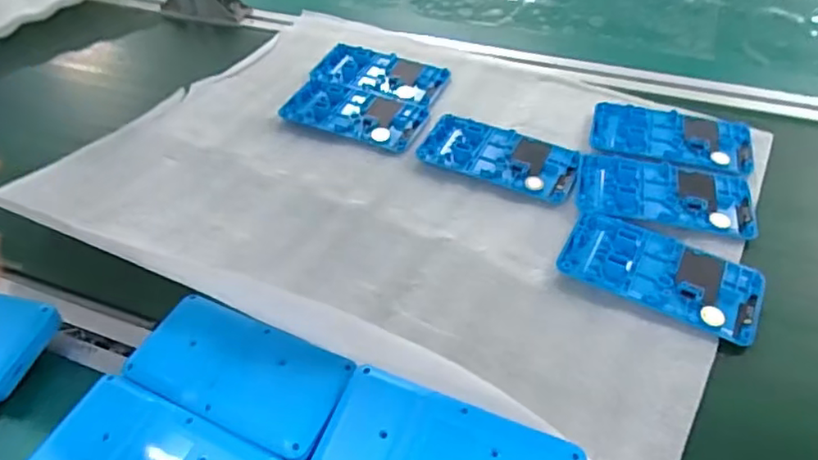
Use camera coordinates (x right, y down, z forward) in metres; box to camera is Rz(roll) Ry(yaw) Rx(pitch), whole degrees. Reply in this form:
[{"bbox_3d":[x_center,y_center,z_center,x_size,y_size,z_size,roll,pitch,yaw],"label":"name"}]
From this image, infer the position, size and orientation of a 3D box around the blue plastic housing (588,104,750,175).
[{"bbox_3d":[0.233,-0.082,0.549,0.134,0.012,0.073,11,48,14],"label":"blue plastic housing"}]

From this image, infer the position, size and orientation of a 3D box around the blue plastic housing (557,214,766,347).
[{"bbox_3d":[0.182,0.031,0.445,0.136,0.011,0.074,23,52,24],"label":"blue plastic housing"}]

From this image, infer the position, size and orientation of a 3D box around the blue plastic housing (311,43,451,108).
[{"bbox_3d":[-0.029,-0.163,0.636,0.137,0.009,0.069,14,49,16],"label":"blue plastic housing"}]

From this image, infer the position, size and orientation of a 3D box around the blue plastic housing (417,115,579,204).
[{"bbox_3d":[0.079,-0.068,0.541,0.136,0.007,0.066,19,51,21],"label":"blue plastic housing"}]

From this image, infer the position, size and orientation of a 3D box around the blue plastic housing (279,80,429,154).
[{"bbox_3d":[-0.053,-0.114,0.594,0.137,0.008,0.071,15,49,17],"label":"blue plastic housing"}]

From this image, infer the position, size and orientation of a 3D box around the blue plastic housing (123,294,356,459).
[{"bbox_3d":[-0.105,0.086,0.378,0.136,0.017,0.068,18,50,20],"label":"blue plastic housing"}]

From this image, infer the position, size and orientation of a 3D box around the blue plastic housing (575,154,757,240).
[{"bbox_3d":[0.207,-0.030,0.498,0.135,0.008,0.078,7,48,11],"label":"blue plastic housing"}]

